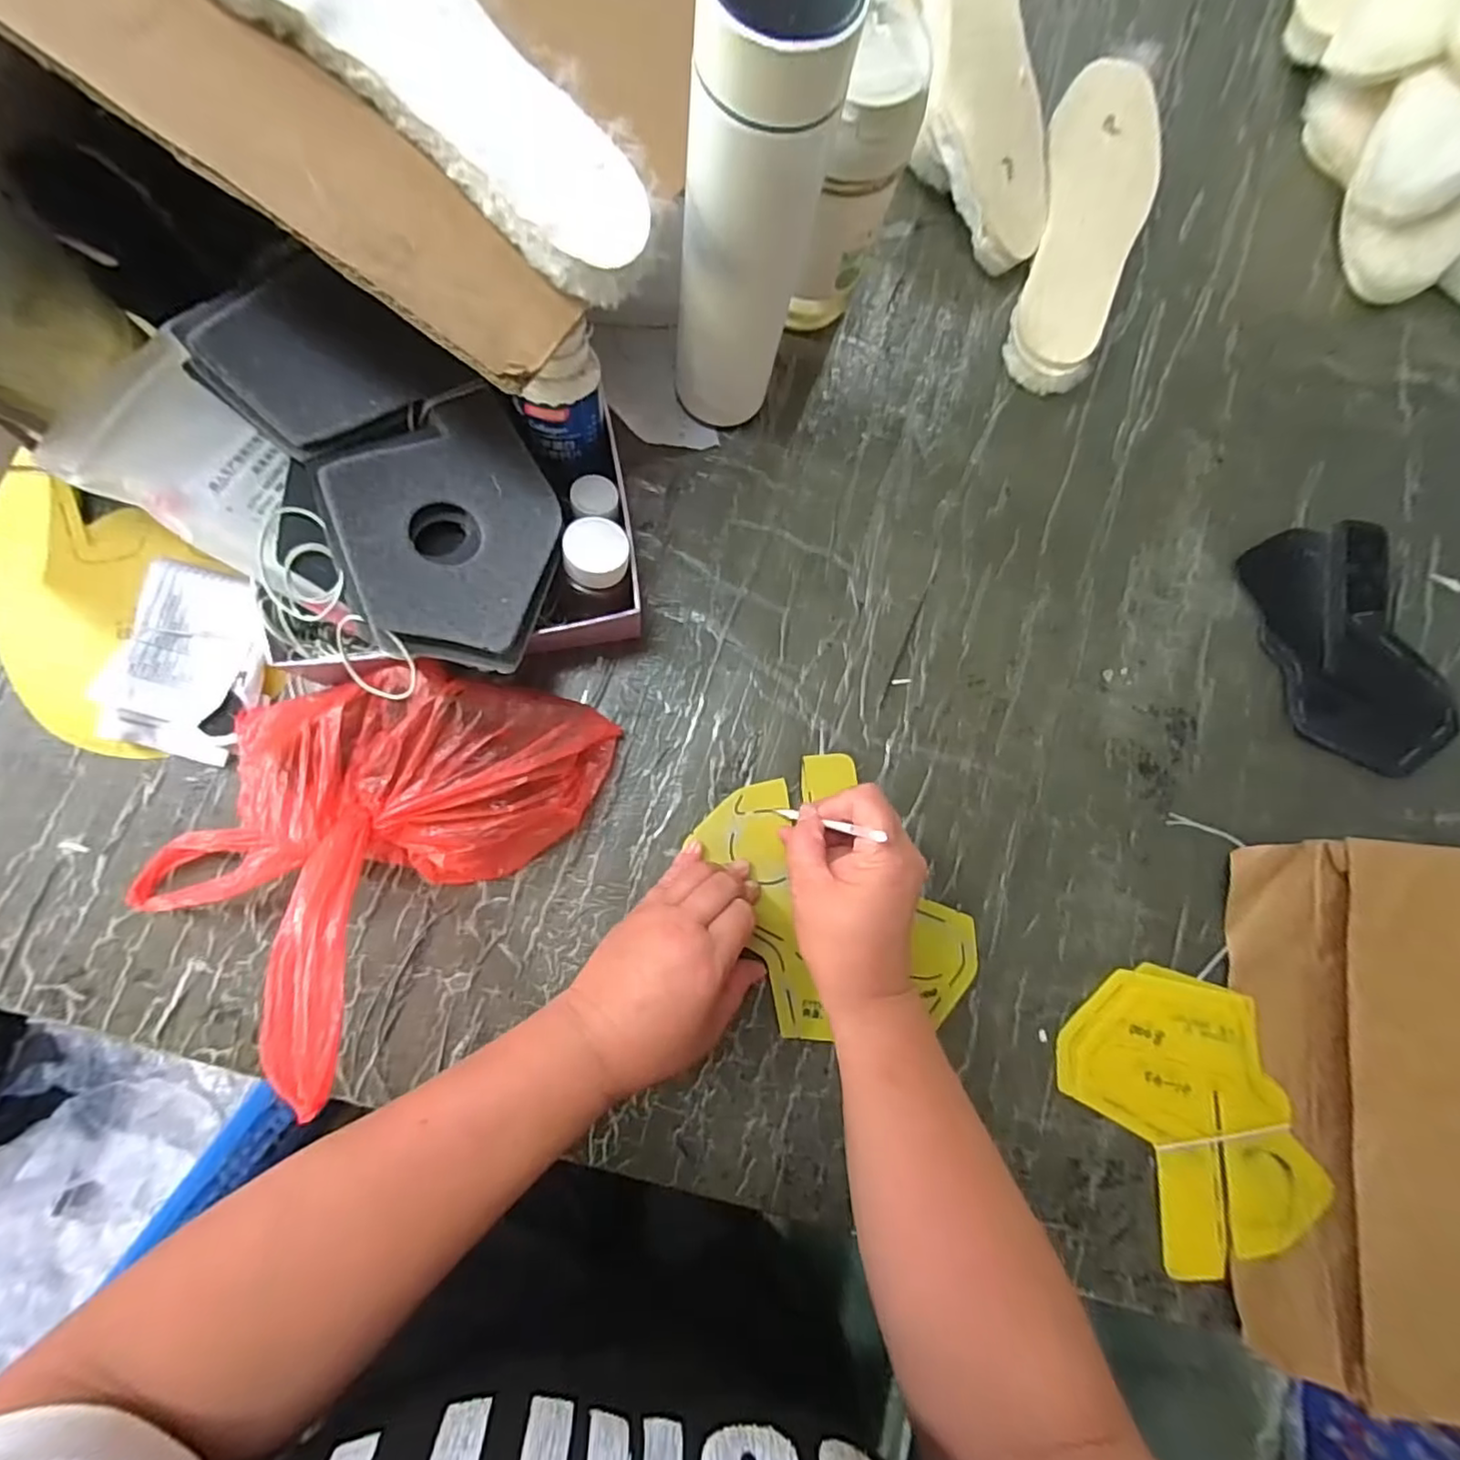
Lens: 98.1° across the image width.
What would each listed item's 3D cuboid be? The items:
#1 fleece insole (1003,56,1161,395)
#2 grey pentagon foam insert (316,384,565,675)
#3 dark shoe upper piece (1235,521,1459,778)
[{"bbox_3d":[0.268,-0.378,0.478,0.083,0.031,0.249,17,82,-4],"label":"fleece insole"},{"bbox_3d":[-0.145,-0.103,0.338,0.109,0.026,0.142,-22,85,-21],"label":"grey pentagon foam insert"},{"bbox_3d":[0.469,-0.062,0.475,0.122,0.017,0.194,-23,87,-8],"label":"dark shoe upper piece"}]

